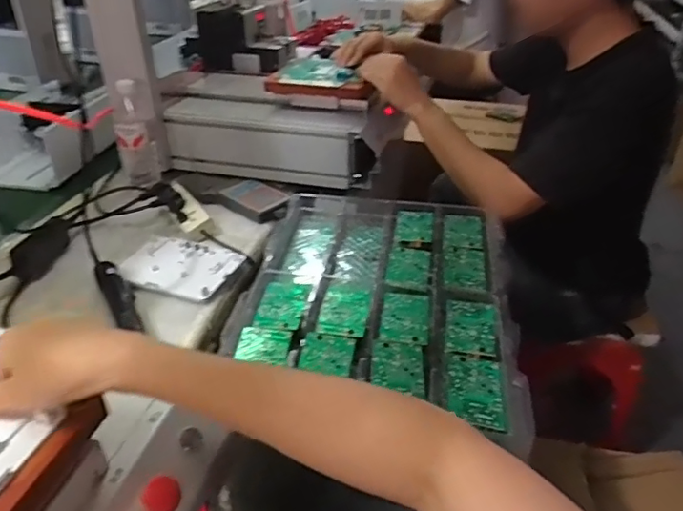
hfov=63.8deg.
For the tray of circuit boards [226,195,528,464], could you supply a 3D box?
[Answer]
[{"bbox_3d":[0.057,0.048,0.807,0.367,0.039,0.488,4,36,8],"label":"tray of circuit boards"}]

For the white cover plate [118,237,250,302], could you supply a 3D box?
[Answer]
[{"bbox_3d":[-0.267,0.019,0.915,0.190,0.013,0.137,10,35,14],"label":"white cover plate"}]

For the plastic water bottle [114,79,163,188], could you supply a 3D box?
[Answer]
[{"bbox_3d":[-0.407,-0.244,1.080,0.073,0.184,0.066,-11,35,-17],"label":"plastic water bottle"}]

